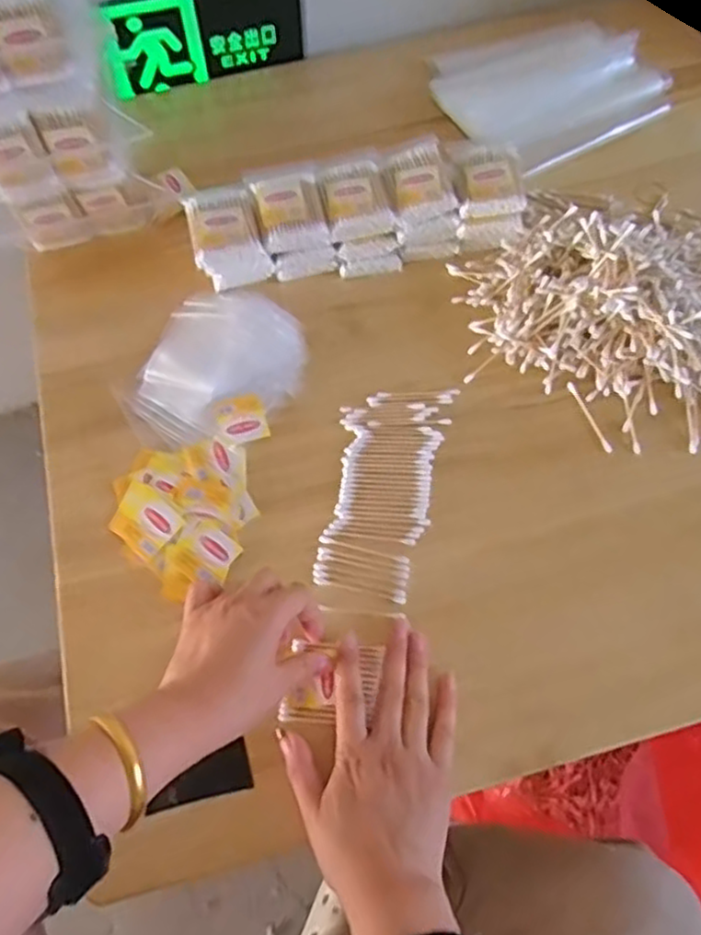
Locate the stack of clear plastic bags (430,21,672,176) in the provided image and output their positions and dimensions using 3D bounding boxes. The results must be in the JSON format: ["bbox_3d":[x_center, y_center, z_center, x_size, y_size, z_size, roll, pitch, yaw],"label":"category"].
[{"bbox_3d":[0.205,-0.409,0.757,0.205,0.038,0.186,-27,67,-10],"label":"stack of clear plastic bags"}]

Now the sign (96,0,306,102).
[{"bbox_3d":[-0.152,-0.463,0.760,0.211,0.127,0.016,-19,66,-7],"label":"sign"}]

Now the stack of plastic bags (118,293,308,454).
[{"bbox_3d":[-0.117,-0.087,0.633,0.136,0.012,0.164,22,68,12],"label":"stack of plastic bags"}]

